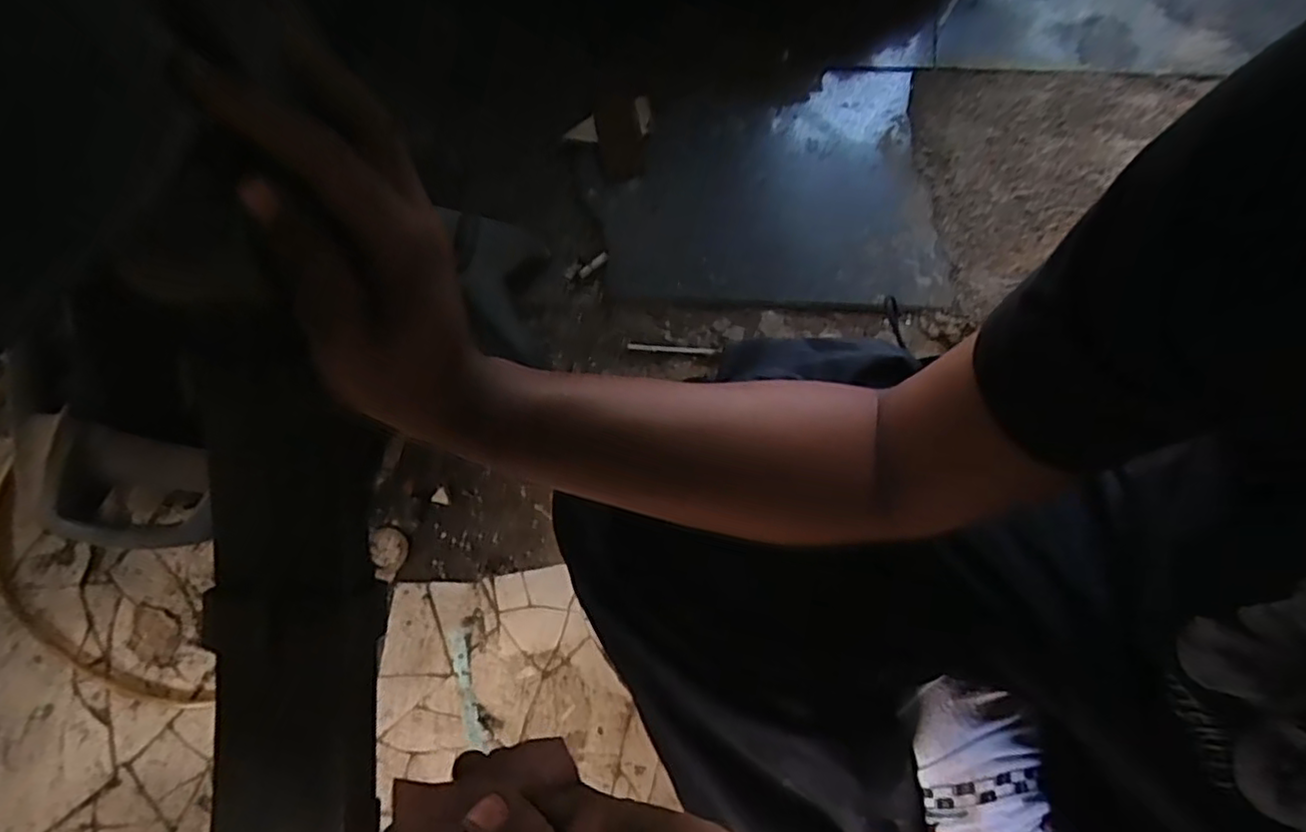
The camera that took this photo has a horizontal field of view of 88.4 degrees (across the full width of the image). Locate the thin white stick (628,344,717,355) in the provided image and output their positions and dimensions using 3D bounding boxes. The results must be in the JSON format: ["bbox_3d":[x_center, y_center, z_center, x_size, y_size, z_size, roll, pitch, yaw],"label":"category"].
[{"bbox_3d":[0.019,-0.069,0.677,0.087,0.006,0.007,4,71,3],"label":"thin white stick"}]

